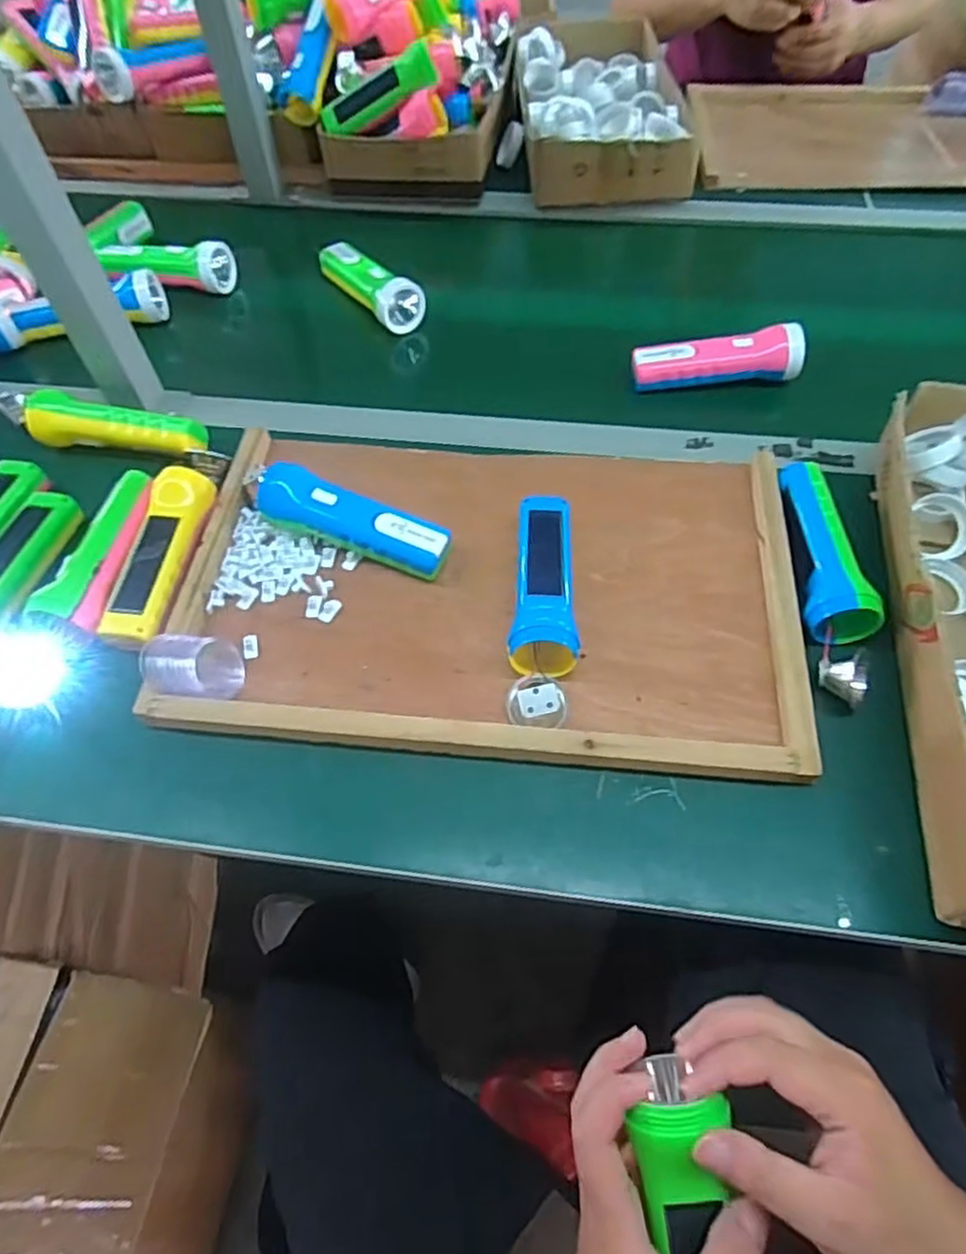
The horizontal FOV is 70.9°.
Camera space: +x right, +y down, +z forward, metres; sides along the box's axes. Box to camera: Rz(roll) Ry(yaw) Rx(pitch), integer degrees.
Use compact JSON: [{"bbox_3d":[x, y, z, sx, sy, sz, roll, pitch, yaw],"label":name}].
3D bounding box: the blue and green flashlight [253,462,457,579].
[{"bbox_3d":[-0.109,-0.085,0.557,0.170,0.048,0.048,19,59,13],"label":"blue and green flashlight"}]

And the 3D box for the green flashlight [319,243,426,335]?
[{"bbox_3d":[-0.130,-0.391,0.761,0.045,0.047,0.160,-35,63,-19],"label":"green flashlight"}]

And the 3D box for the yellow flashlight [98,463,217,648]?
[{"bbox_3d":[-0.259,-0.058,0.547,0.045,0.034,0.163,3,57,3],"label":"yellow flashlight"}]

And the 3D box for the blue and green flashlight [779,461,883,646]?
[{"bbox_3d":[0.261,-0.059,0.538,0.042,0.050,0.157,-3,57,-1],"label":"blue and green flashlight"}]

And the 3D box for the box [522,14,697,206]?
[{"bbox_3d":[0.161,-0.736,0.942,0.216,0.079,0.408,-1,57,0],"label":"box"}]

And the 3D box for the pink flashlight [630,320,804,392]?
[{"bbox_3d":[0.232,-0.268,0.673,0.159,0.044,0.042,-3,57,-1],"label":"pink flashlight"}]

